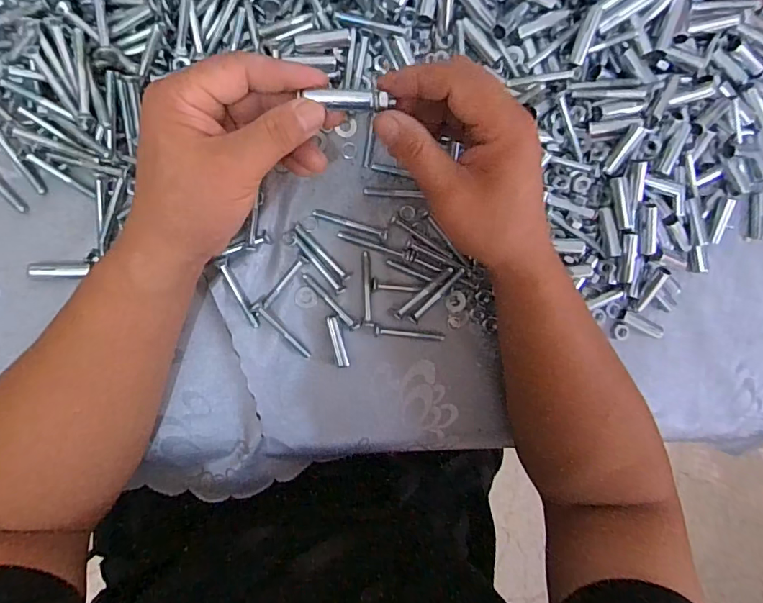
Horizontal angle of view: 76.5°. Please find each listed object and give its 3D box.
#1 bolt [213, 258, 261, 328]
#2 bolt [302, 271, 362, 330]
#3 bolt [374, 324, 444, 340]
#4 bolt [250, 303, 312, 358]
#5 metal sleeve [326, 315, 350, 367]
[{"bbox_3d":[-0.103,-0.006,0.348,0.008,0.007,0.054,-27,98,-5],"label":"bolt"},{"bbox_3d":[-0.037,0.000,0.361,0.009,0.004,0.056,-44,99,-3],"label":"bolt"},{"bbox_3d":[0.022,0.027,0.372,0.055,0.005,0.009,11,93,-9],"label":"bolt"},{"bbox_3d":[-0.074,0.022,0.357,0.007,0.004,0.056,-45,99,-3],"label":"bolt"},{"bbox_3d":[-0.033,0.030,0.363,0.009,0.008,0.040,-16,97,-7],"label":"metal sleeve"}]

